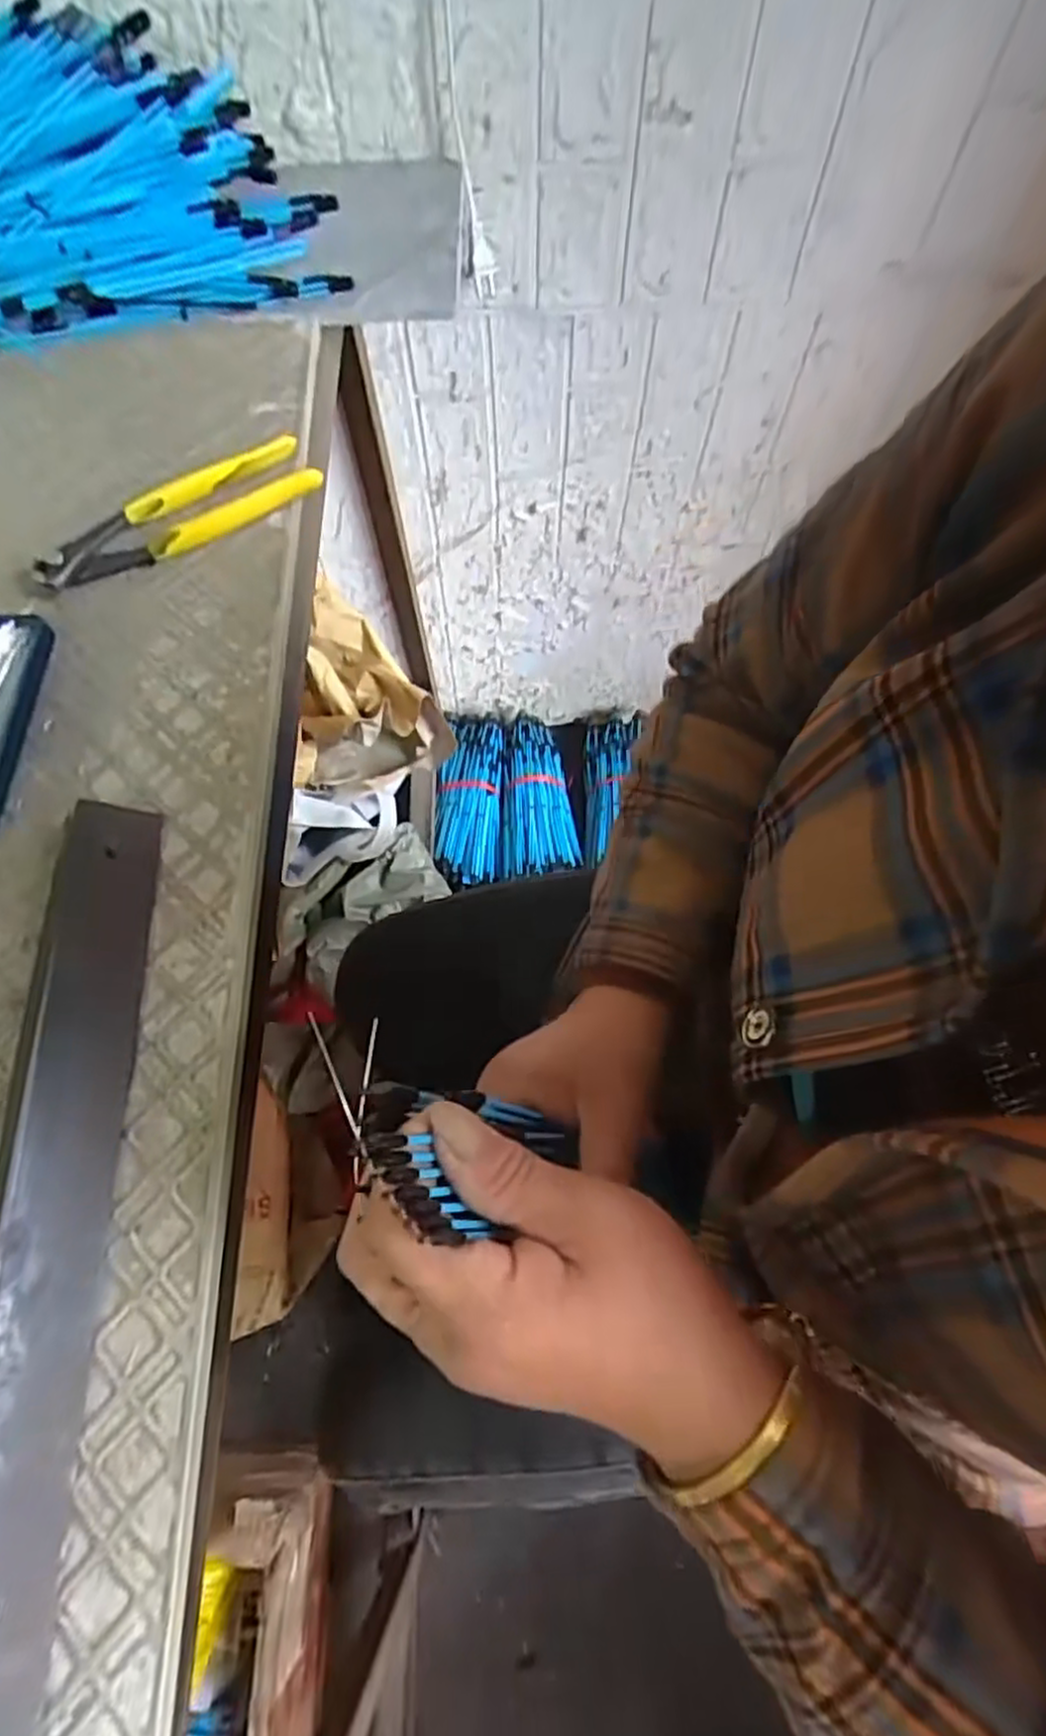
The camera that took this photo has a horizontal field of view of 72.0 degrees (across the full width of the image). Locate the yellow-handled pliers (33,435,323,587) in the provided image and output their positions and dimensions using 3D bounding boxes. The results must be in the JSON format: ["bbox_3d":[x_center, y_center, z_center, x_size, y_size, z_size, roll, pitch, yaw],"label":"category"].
[{"bbox_3d":[-0.200,-0.203,0.418,0.162,0.017,0.047,-31,69,-13],"label":"yellow-handled pliers"}]

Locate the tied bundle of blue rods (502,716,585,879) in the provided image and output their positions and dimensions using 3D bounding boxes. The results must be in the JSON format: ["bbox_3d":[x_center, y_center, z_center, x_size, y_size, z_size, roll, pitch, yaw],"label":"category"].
[{"bbox_3d":[0.018,-0.112,1.149,0.116,0.069,0.298,-6,66,-2],"label":"tied bundle of blue rods"}]

